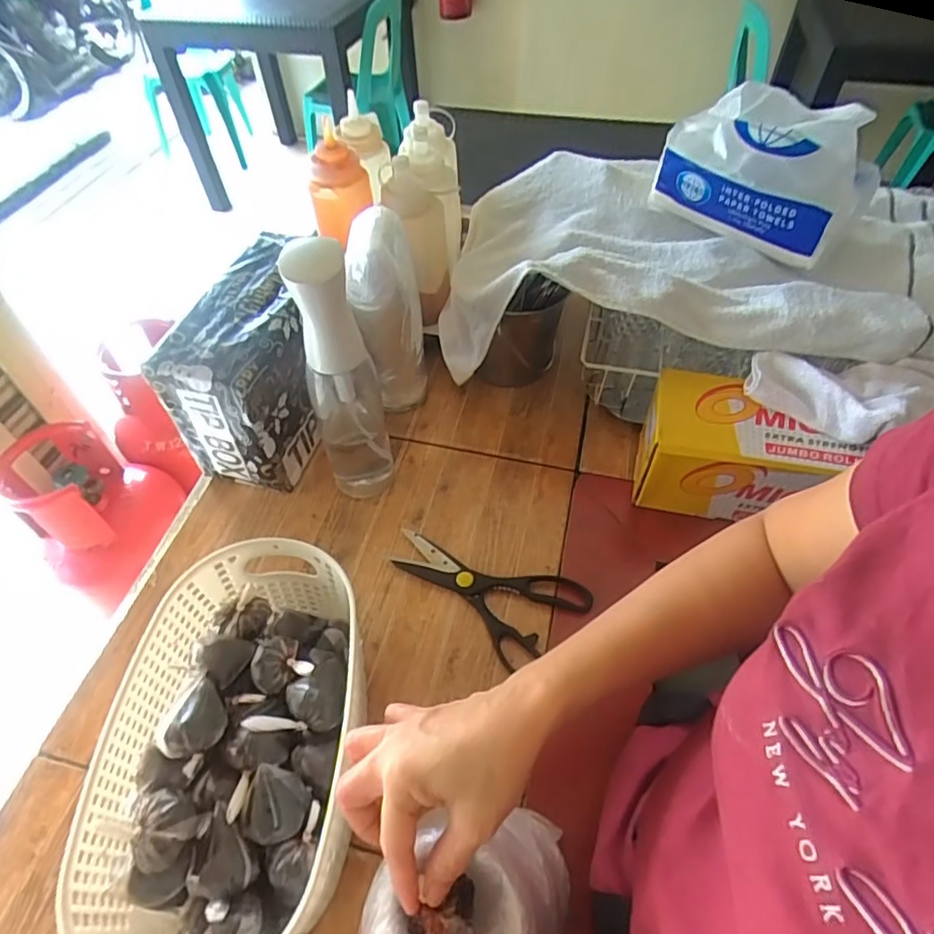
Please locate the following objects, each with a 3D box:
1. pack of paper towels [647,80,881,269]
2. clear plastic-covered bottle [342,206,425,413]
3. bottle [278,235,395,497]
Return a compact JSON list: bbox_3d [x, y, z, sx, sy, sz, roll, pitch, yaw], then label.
[{"bbox_3d":[0.305,-0.303,0.601,0.107,0.110,0.188,-31,57,-21],"label":"pack of paper towels"},{"bbox_3d":[-0.084,-0.158,0.642,0.069,0.216,0.090,0,52,1],"label":"clear plastic-covered bottle"},{"bbox_3d":[-0.117,-0.078,0.550,0.067,0.283,0.055,-13,53,-9],"label":"bottle"}]

